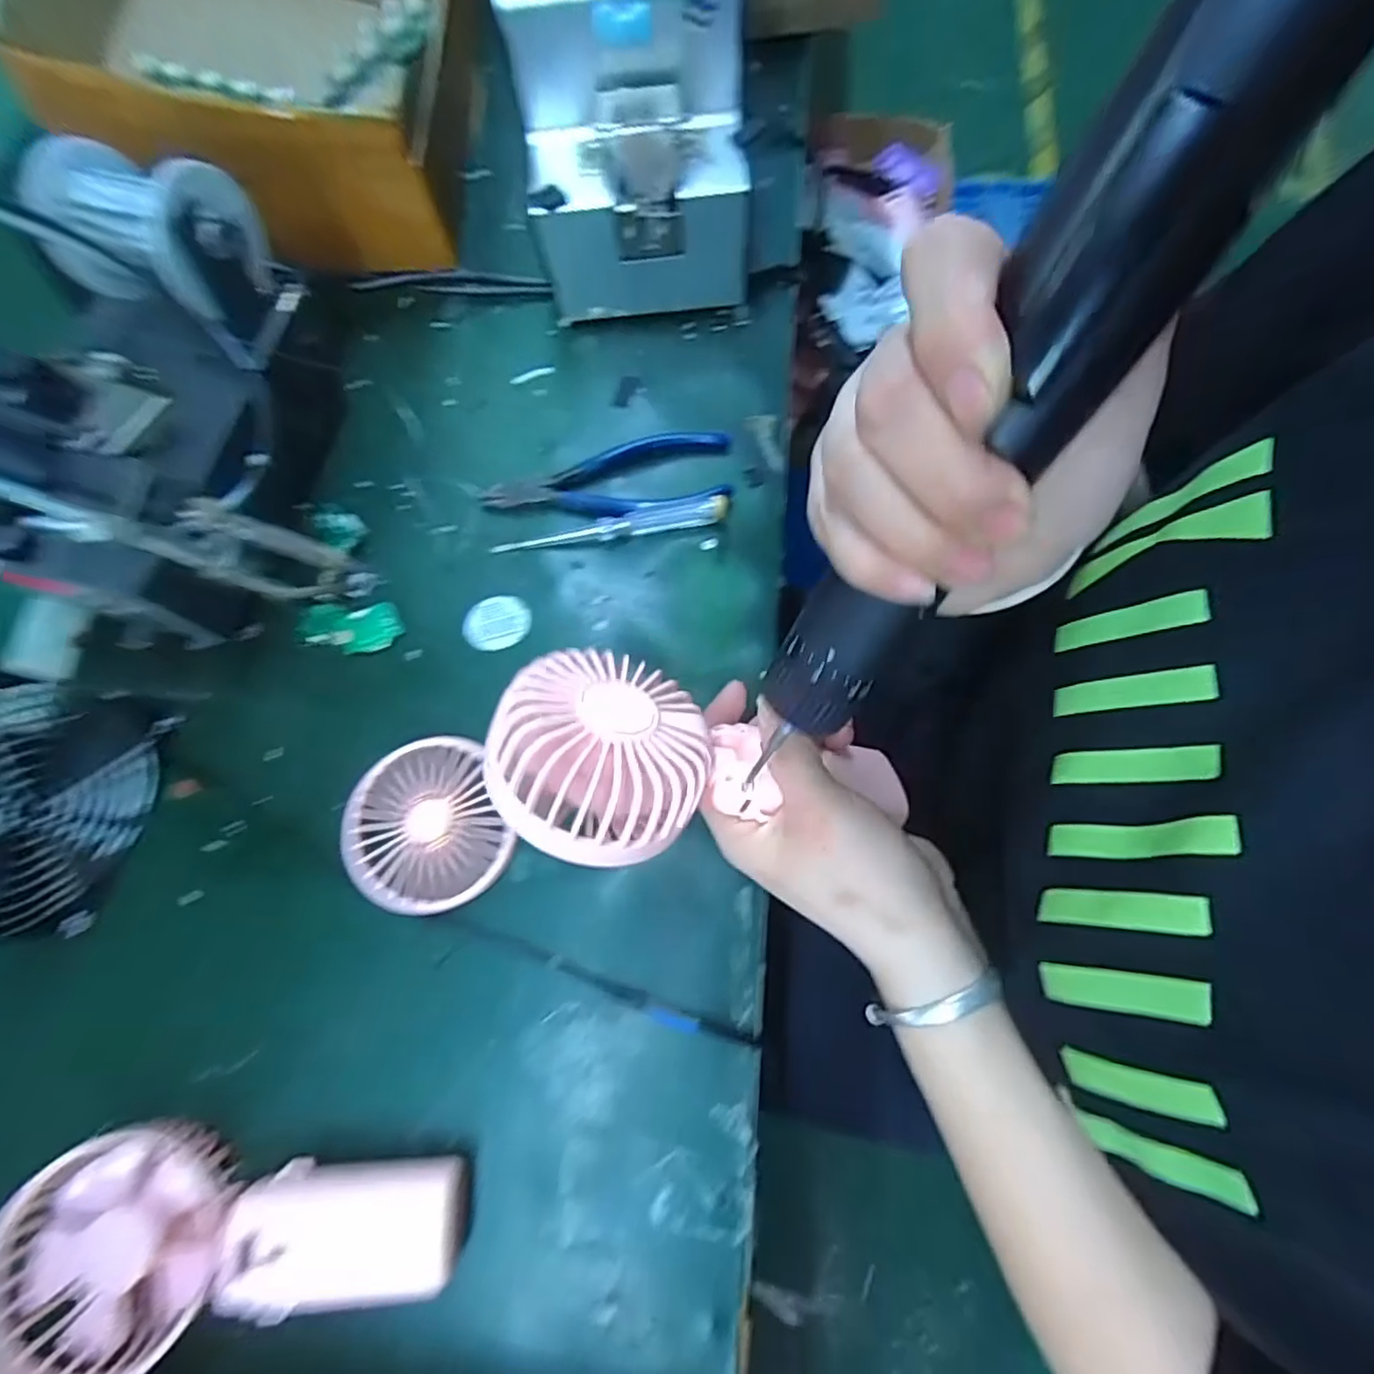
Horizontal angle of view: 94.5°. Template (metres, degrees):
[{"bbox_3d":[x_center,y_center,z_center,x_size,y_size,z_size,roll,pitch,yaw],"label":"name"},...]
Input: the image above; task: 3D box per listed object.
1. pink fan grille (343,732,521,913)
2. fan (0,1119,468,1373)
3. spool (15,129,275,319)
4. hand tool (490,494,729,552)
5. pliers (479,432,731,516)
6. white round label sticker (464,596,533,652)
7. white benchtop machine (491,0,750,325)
[{"bbox_3d":[-0.139,0.073,0.337,0.081,0.012,0.087,0,73,1],"label":"pink fan grille"},{"bbox_3d":[-0.197,0.244,0.276,0.189,0.031,0.086,0,73,1],"label":"fan"},{"bbox_3d":[-0.262,-0.223,0.317,0.078,0.064,0.062,14,74,6],"label":"spool"},{"bbox_3d":[-0.046,-0.097,0.380,0.140,0.020,0.015,-9,73,-1],"label":"hand tool"},{"bbox_3d":[-0.048,-0.127,0.392,0.152,0.015,0.052,-11,73,-2],"label":"pliers"},{"bbox_3d":[-0.112,-0.038,0.373,0.039,0.004,0.035,-41,77,-10],"label":"white round label sticker"},{"bbox_3d":[-0.036,-0.347,0.385,0.123,0.160,0.166,-9,73,-1],"label":"white benchtop machine"}]

